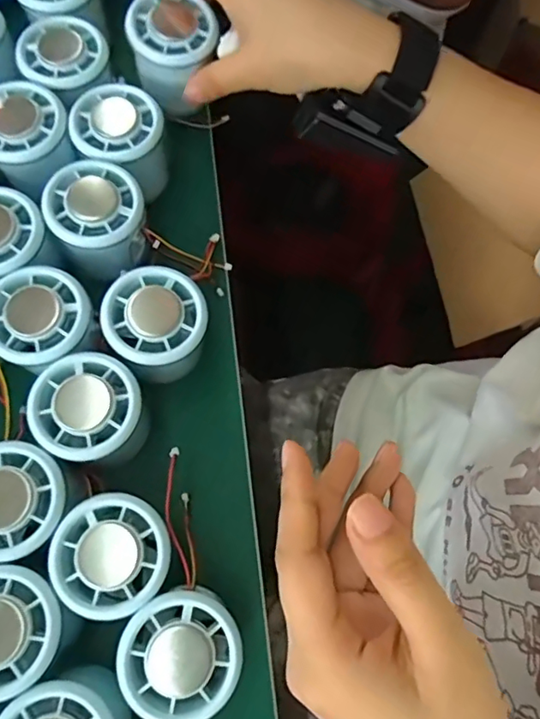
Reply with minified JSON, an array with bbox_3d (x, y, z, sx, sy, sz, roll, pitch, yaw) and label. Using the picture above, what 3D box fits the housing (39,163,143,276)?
[{"bbox_3d":[-0.105,-0.087,0.339,0.054,0.049,0.054,1,72,-2],"label":"housing"}]

